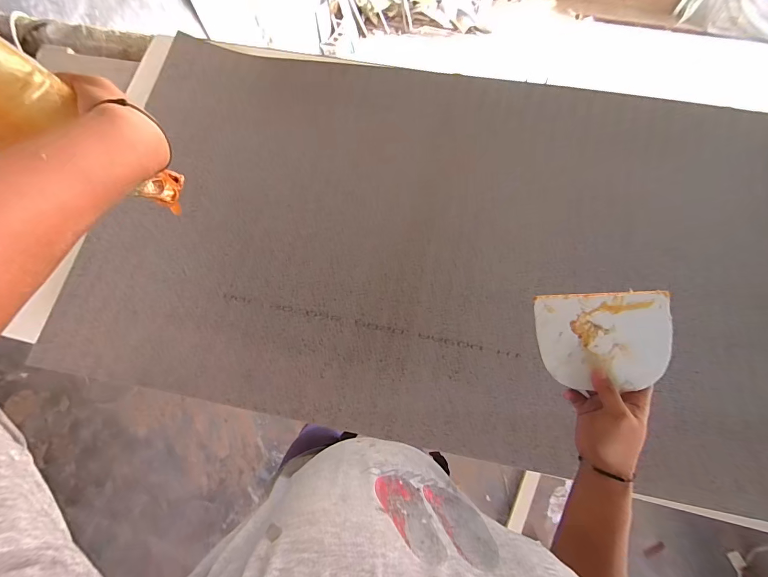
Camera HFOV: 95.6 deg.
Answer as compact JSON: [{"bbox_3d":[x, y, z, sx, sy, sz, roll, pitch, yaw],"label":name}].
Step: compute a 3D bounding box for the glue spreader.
[{"bbox_3d":[0.274,0.064,0.439,0.144,0.009,0.116,-4,87,21],"label":"glue spreader"}]

